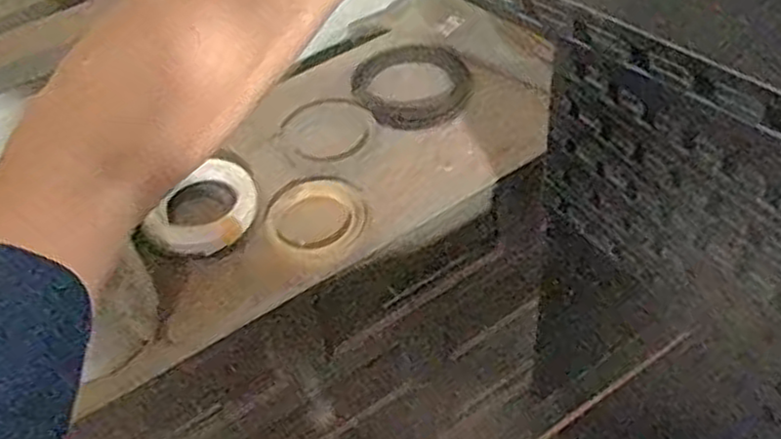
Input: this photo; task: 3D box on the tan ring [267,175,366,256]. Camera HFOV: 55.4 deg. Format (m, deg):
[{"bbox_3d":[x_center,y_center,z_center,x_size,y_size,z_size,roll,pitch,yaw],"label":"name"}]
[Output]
[{"bbox_3d":[-0.102,-0.009,1.022,0.133,0.020,0.133,-3,49,4],"label":"tan ring"}]

